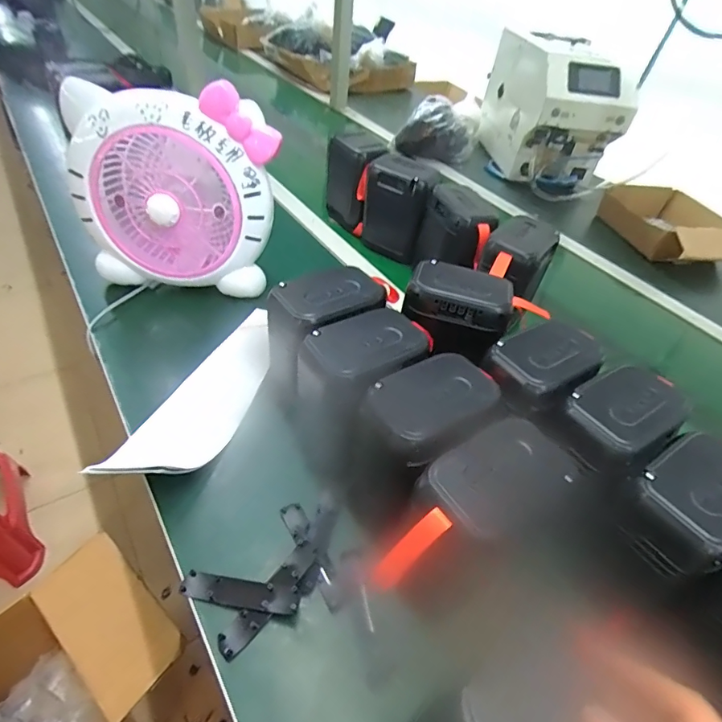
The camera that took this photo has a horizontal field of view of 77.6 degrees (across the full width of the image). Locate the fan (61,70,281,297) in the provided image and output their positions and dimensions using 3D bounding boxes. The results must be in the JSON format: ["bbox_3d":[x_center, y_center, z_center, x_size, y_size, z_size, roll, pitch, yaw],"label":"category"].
[{"bbox_3d":[-0.240,-0.229,0.597,0.252,0.257,0.134,10,33,0],"label":"fan"}]

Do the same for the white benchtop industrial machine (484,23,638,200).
[{"bbox_3d":[0.461,-0.619,1.097,0.214,0.250,0.355,-4,45,-11],"label":"white benchtop industrial machine"}]

